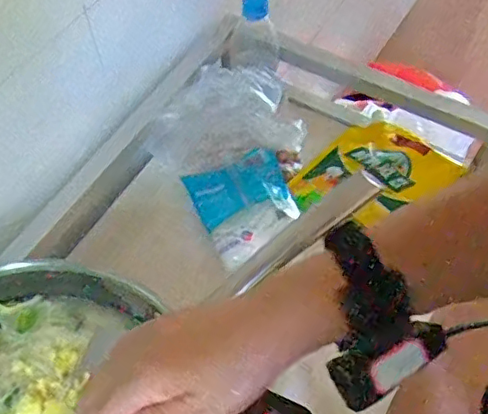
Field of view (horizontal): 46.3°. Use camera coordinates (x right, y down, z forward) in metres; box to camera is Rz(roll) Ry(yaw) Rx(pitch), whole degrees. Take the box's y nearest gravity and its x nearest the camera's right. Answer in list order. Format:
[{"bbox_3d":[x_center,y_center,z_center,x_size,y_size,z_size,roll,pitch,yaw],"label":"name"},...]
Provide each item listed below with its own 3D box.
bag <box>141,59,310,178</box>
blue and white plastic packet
[{"bbox_3d":[-0.024,-0.109,0.685,0.182,0.087,0.084,-12,59,-8],"label":"bag"},{"bbox_3d":[0.003,-0.009,0.671,0.109,0.031,0.119,-22,61,-14],"label":"blue and white plastic packet"}]

